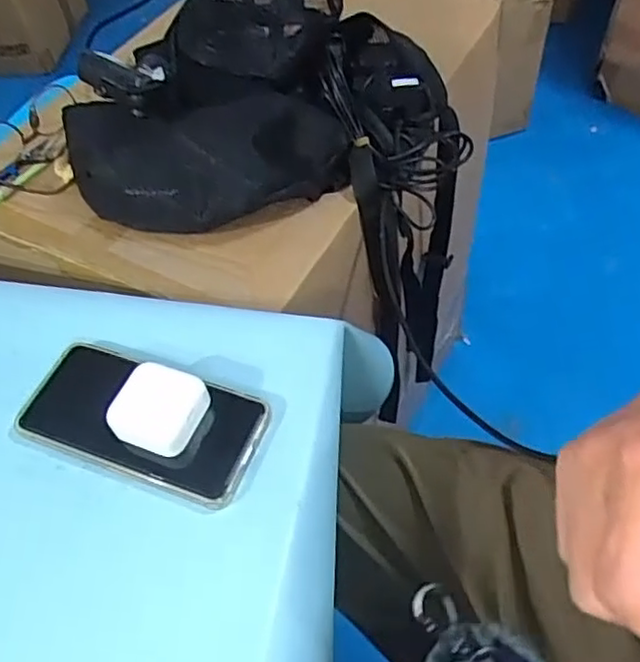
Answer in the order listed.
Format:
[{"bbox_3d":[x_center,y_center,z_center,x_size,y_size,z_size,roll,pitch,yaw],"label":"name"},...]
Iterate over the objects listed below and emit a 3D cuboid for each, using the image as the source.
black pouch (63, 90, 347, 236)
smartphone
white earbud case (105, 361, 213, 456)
[{"bbox_3d":[-0.106,-0.161,0.607,0.259,0.095,0.116,-8,53,0],"label":"black pouch"},{"bbox_3d":[-0.122,0.056,0.448,0.169,0.010,0.081,16,56,17],"label":"smartphone"},{"bbox_3d":[-0.106,0.053,0.440,0.055,0.028,0.052,14,56,15],"label":"white earbud case"}]

